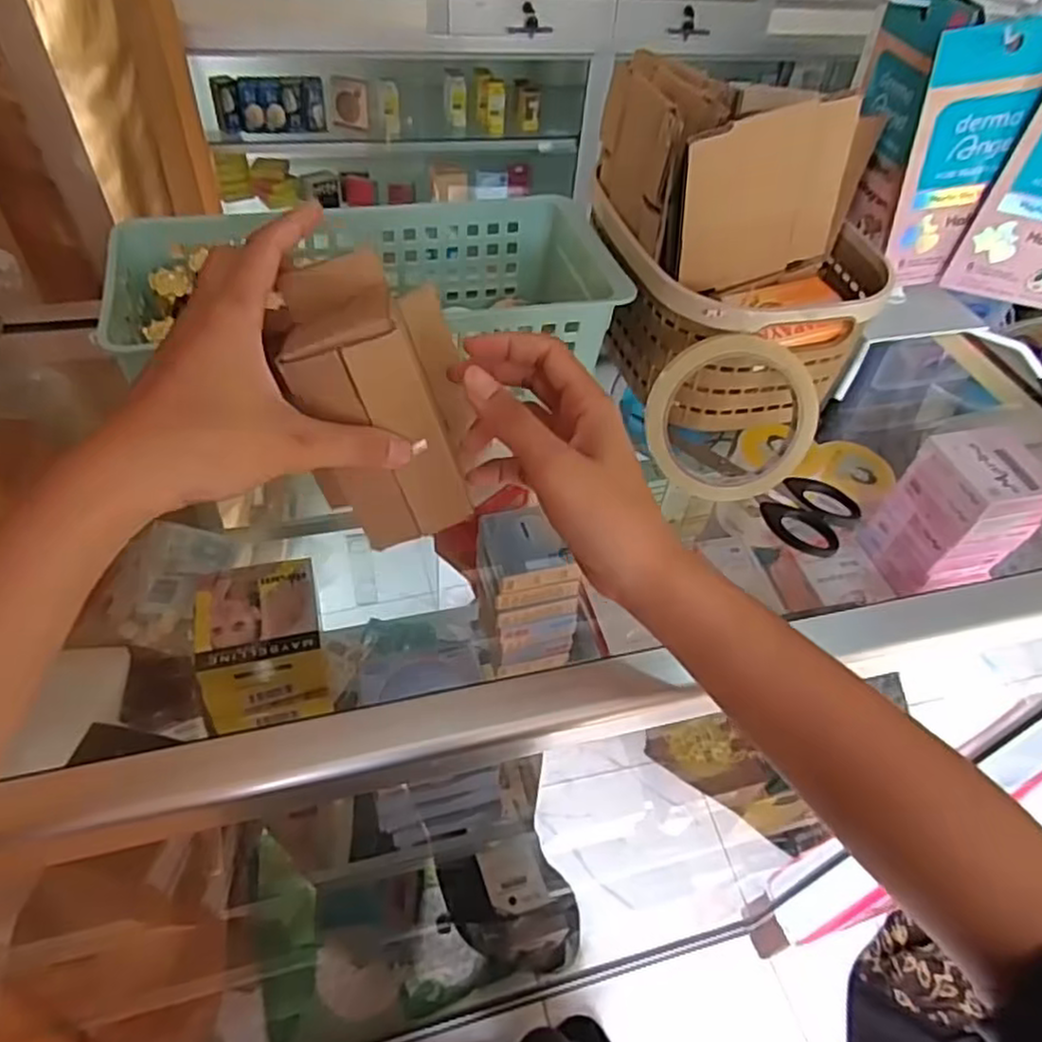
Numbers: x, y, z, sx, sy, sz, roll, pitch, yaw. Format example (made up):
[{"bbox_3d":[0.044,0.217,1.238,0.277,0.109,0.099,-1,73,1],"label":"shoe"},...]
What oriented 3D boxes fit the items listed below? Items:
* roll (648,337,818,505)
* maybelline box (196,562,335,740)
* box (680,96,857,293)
[{"bbox_3d":[0.123,-0.060,0.420,0.098,0.093,0.015,12,20,1],"label":"roll"},{"bbox_3d":[-0.192,0.090,0.534,0.083,0.067,0.097,-9,50,-14],"label":"maybelline box"},{"bbox_3d":[0.139,-0.182,0.408,0.100,0.099,0.005,-19,52,-8],"label":"box"}]

